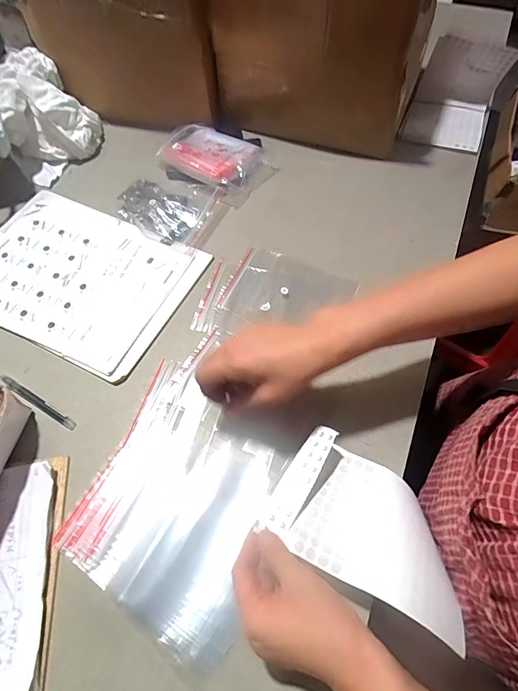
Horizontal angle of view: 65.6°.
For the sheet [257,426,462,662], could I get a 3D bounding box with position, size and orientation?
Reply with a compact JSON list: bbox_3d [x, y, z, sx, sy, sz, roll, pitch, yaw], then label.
[{"bbox_3d":[0.106,0.167,0.381,0.182,0.036,0.115,25,64,15],"label":"sheet"}]

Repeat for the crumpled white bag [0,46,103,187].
[{"bbox_3d":[-0.357,-0.393,0.682,0.152,0.099,0.199,-24,62,-11],"label":"crumpled white bag"}]

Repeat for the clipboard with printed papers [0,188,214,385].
[{"bbox_3d":[-0.263,-0.104,0.570,0.325,0.007,0.228,23,64,15],"label":"clipboard with printed papers"}]

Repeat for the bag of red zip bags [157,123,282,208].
[{"bbox_3d":[-0.075,-0.309,0.666,0.186,0.036,0.126,40,69,21],"label":"bag of red zip bags"}]

